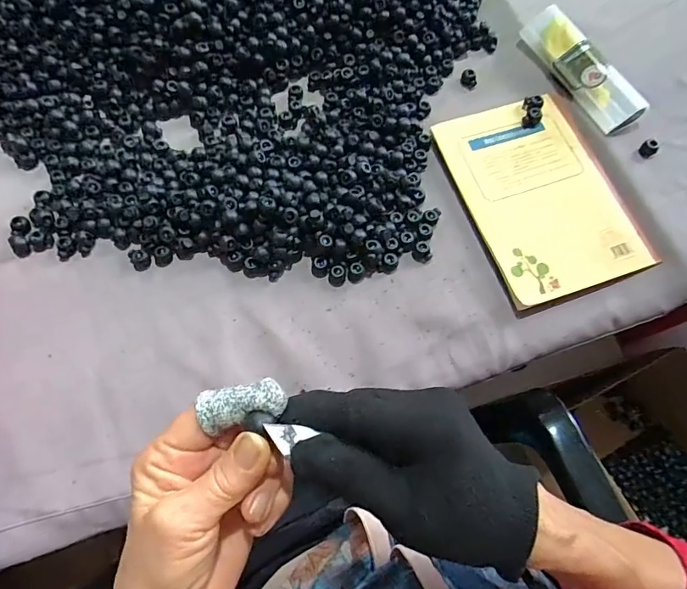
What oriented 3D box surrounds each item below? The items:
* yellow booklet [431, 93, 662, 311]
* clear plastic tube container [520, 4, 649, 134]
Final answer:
[{"bbox_3d":[0.186,-0.097,0.451,0.140,0.011,0.201,-17,70,-8],"label":"yellow booklet"},{"bbox_3d":[0.240,-0.228,0.482,0.036,0.033,0.150,-25,71,-11],"label":"clear plastic tube container"}]

